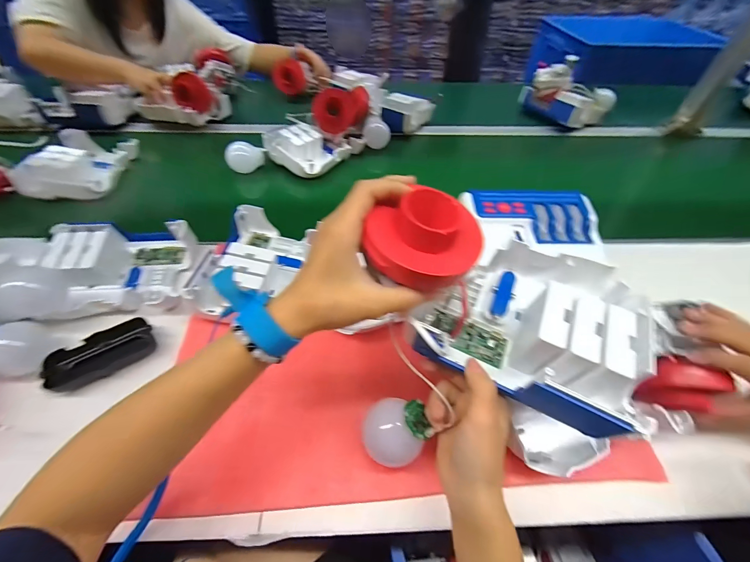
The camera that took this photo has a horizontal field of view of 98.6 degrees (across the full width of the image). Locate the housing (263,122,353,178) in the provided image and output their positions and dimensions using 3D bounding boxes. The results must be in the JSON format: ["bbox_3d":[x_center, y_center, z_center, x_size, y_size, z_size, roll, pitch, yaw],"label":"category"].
[{"bbox_3d":[-0.144,-0.294,0.692,0.139,0.060,0.133,30,56,23],"label":"housing"}]

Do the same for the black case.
[{"bbox_3d":[-0.330,0.087,0.393,0.106,0.029,0.054,-33,57,-25],"label":"black case"}]

